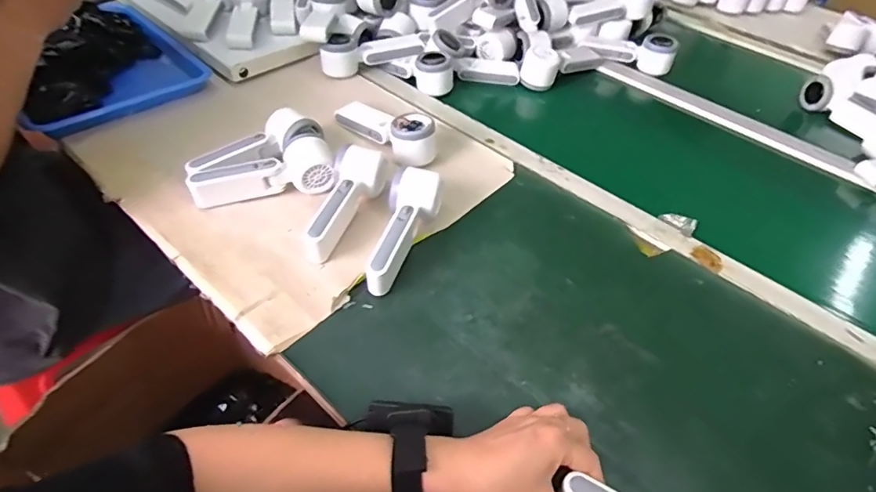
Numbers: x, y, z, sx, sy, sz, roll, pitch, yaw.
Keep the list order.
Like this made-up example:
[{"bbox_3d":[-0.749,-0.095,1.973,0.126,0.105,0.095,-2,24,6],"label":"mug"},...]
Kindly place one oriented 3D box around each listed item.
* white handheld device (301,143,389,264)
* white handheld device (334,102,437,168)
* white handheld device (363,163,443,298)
[{"bbox_3d":[-0.108,-0.053,0.579,0.053,0.047,0.155,15,47,7],"label":"white handheld device"},{"bbox_3d":[-0.068,-0.168,0.687,0.160,0.051,0.065,35,53,23],"label":"white handheld device"},{"bbox_3d":[-0.037,-0.017,0.553,0.053,0.058,0.142,11,47,3],"label":"white handheld device"}]

